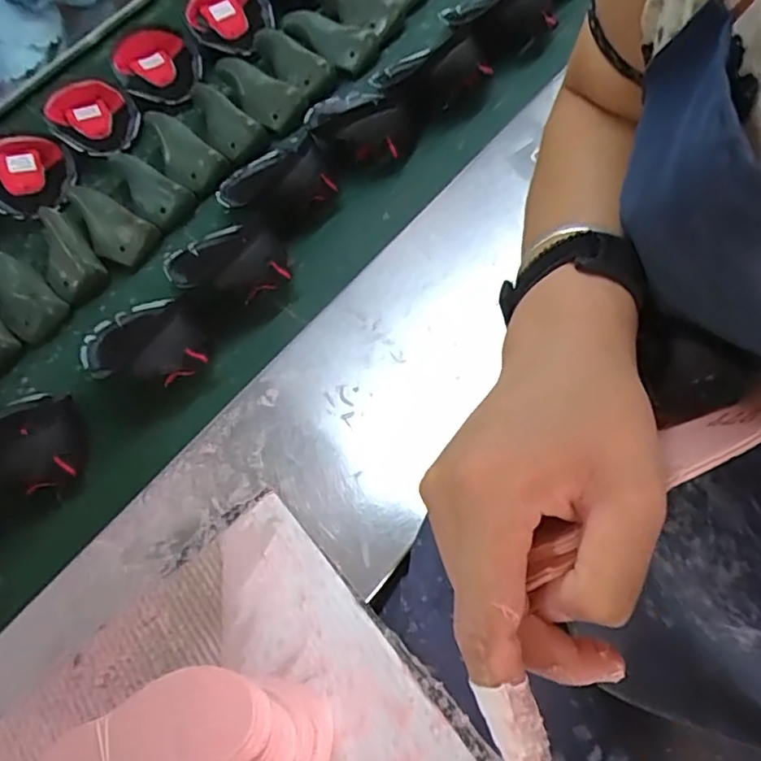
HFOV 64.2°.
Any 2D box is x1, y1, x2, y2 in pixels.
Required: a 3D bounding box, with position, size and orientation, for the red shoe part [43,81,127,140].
[{"bbox_3d":[-0.446,-0.411,0.921,0.107,0.080,0.031,-17,54,-16],"label":"red shoe part"}]

